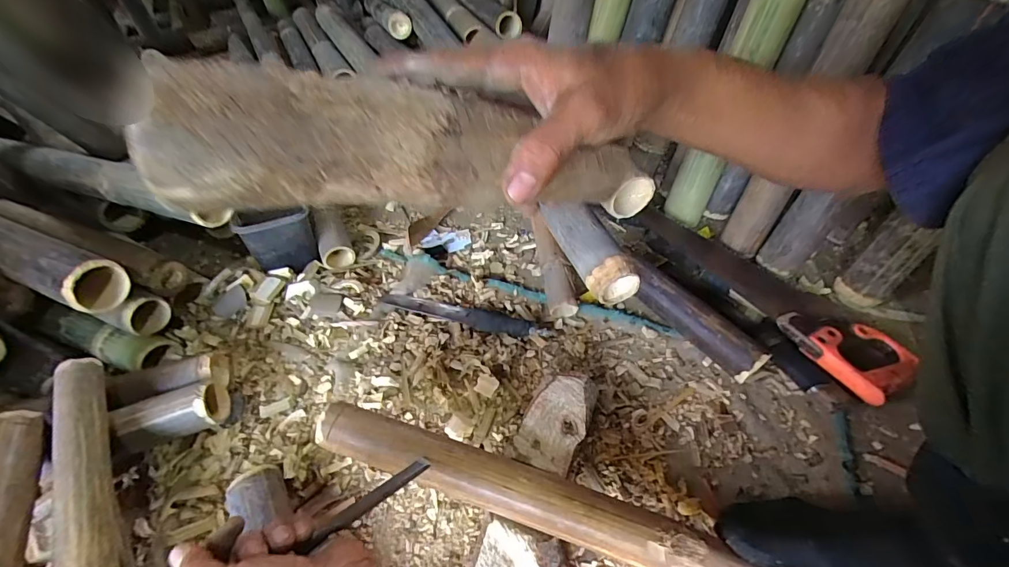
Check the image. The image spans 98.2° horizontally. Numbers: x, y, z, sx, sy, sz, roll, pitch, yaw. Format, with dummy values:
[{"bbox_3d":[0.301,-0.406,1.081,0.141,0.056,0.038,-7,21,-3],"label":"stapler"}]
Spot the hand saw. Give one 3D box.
[{"bbox_3d":[0.385,0.003,0.680,0.115,0.051,0.426,-26,51,-20],"label":"hand saw"}]

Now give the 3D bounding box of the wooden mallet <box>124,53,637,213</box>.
[{"bbox_3d":[-0.043,-0.074,0.238,0.243,0.056,0.044,-3,44,-24],"label":"wooden mallet"}]

